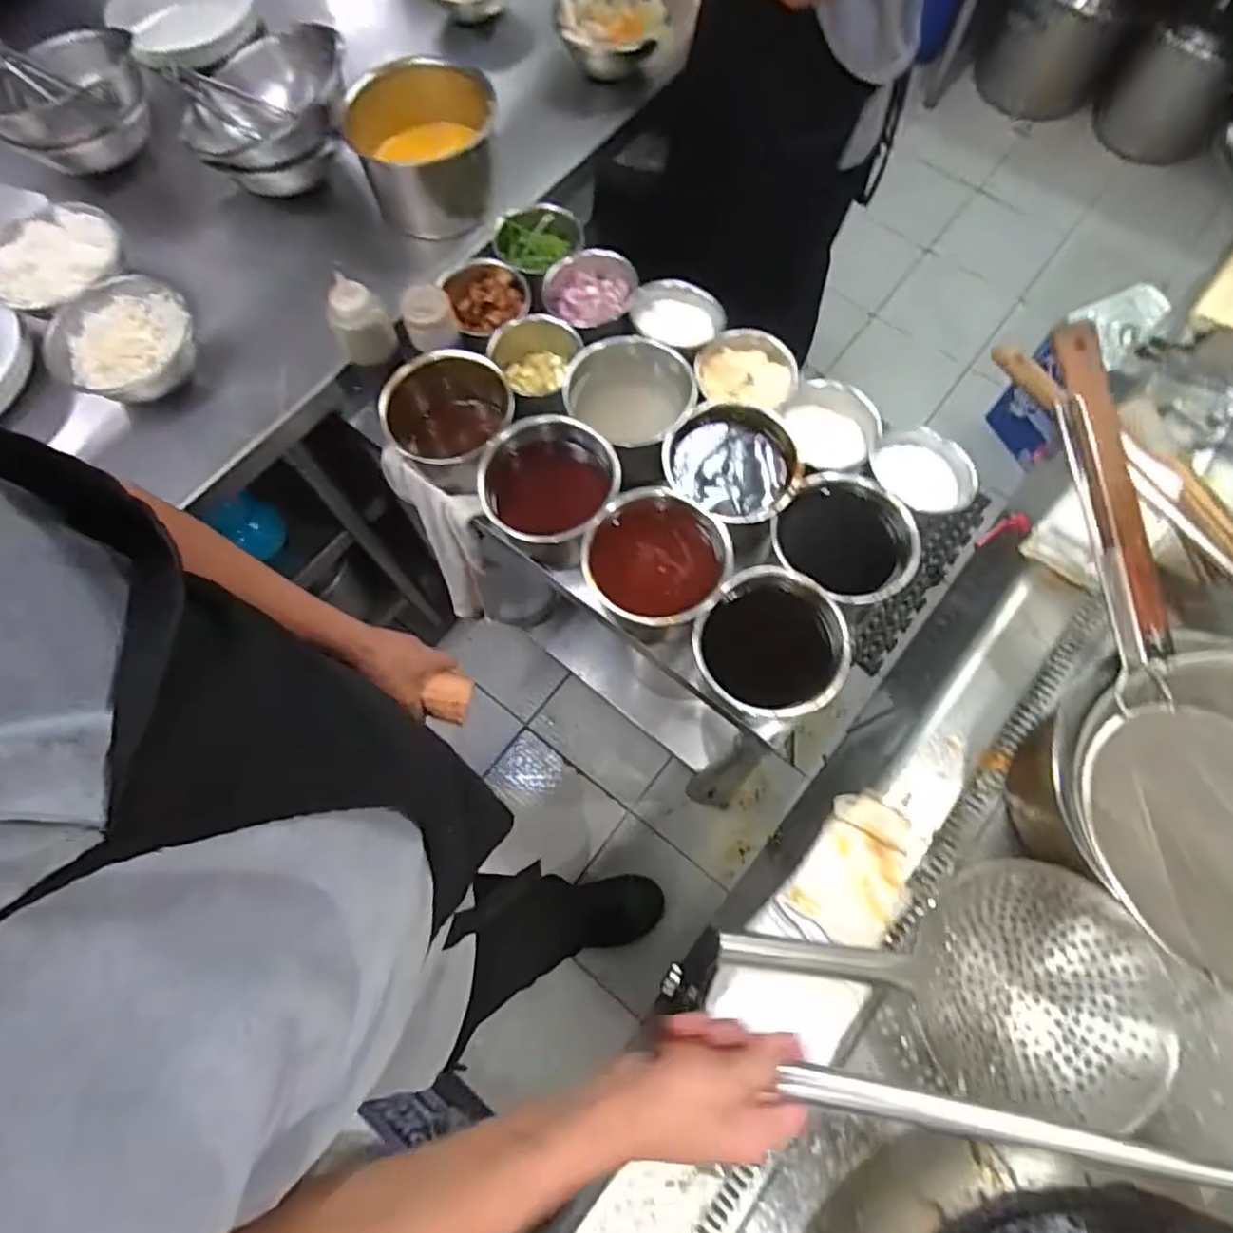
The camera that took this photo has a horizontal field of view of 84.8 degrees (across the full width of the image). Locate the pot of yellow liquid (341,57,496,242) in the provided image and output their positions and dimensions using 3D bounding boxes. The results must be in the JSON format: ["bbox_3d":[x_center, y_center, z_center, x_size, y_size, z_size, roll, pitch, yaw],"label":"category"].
[{"bbox_3d":[-0.258,-0.642,0.933,0.183,0.125,0.197,0,71,0],"label":"pot of yellow liquid"}]

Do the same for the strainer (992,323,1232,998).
[{"bbox_3d":[0.546,0.031,0.622,0.262,0.150,0.578,-4,71,-1],"label":"strainer"}]

